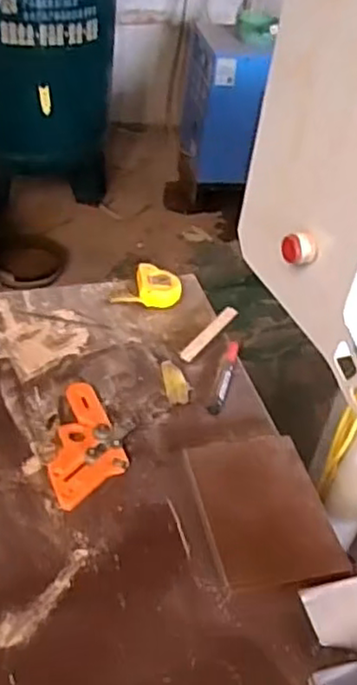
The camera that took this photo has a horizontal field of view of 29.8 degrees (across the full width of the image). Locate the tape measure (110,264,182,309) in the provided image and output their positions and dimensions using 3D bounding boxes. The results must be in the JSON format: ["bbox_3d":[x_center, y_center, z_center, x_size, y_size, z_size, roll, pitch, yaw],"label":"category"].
[{"bbox_3d":[-0.047,-0.089,1.049,0.104,0.038,0.065,10,41,2],"label":"tape measure"}]

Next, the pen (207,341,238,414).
[{"bbox_3d":[0.064,0.046,0.928,0.017,0.015,0.136,12,39,10],"label":"pen"}]

